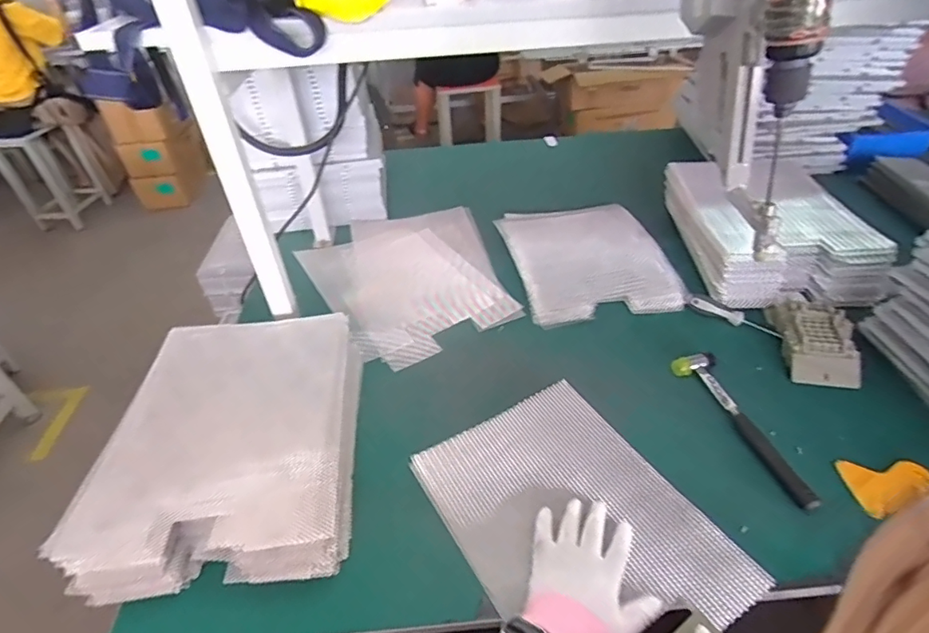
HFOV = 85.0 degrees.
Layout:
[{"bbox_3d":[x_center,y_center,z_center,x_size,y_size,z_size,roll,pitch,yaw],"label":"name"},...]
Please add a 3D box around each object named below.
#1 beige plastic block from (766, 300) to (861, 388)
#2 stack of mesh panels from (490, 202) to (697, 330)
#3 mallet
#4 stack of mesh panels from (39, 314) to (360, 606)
[{"bbox_3d":[0.518,0.037,0.750,0.099,0.037,0.151,8,42,14],"label":"beige plastic block"},{"bbox_3d":[0.226,-0.113,0.958,0.272,0.031,0.335,-9,41,-6],"label":"stack of mesh panels"},{"bbox_3d":[0.373,0.137,0.668,0.055,0.025,0.243,-15,42,-13],"label":"mallet"},{"bbox_3d":[-0.283,0.147,0.631,0.267,0.100,0.337,-6,41,-2],"label":"stack of mesh panels"}]

